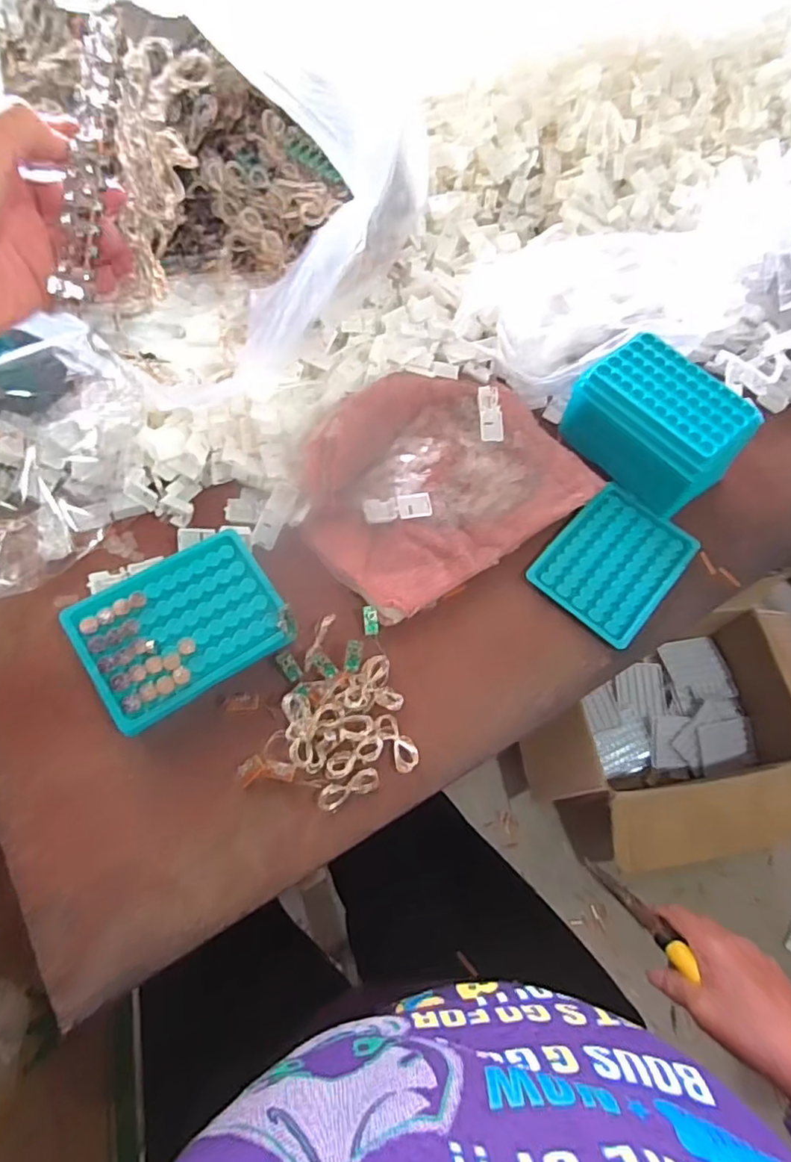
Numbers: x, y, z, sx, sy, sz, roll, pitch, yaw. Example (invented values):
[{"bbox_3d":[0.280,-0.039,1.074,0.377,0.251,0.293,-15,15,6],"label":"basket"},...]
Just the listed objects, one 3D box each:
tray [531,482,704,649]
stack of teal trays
[{"bbox_3d":[0.184,-0.016,0.500,0.097,0.013,0.129,41,68,14],"label":"tray"},{"bbox_3d":[0.228,-0.137,0.517,0.096,0.060,0.139,-39,76,-20],"label":"stack of teal trays"}]

